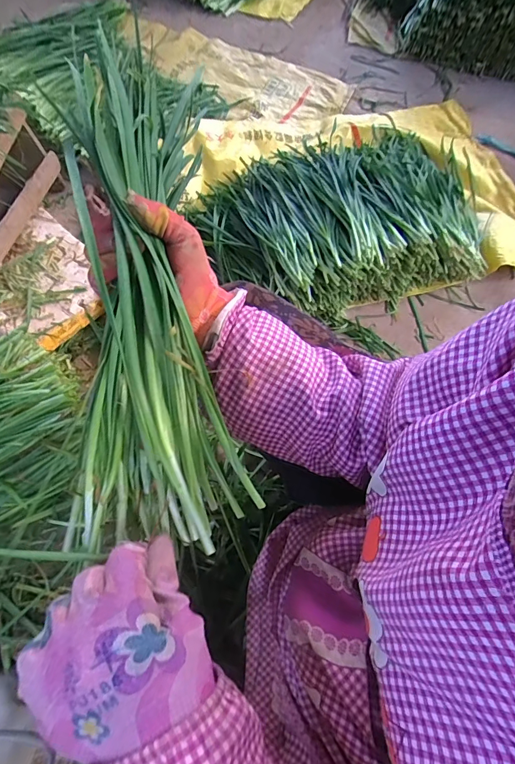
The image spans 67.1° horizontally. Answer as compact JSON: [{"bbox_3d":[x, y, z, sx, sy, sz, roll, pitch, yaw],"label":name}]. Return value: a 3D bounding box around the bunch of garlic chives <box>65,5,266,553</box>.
[{"bbox_3d":[-0.080,-0.073,0.305,0.114,0.083,0.386,-6,76,-1],"label":"bunch of garlic chives"}]

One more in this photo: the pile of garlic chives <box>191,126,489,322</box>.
[{"bbox_3d":[0.181,-0.390,0.850,0.667,0.153,0.459,-17,69,-5],"label":"pile of garlic chives"}]

